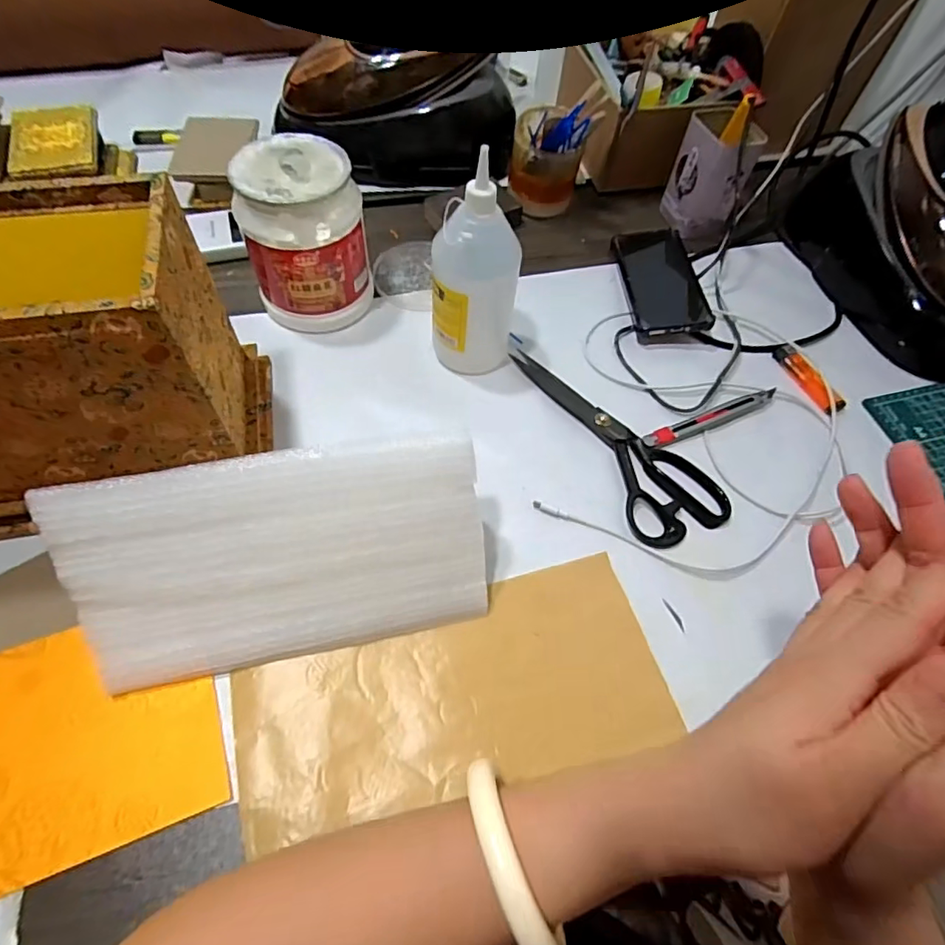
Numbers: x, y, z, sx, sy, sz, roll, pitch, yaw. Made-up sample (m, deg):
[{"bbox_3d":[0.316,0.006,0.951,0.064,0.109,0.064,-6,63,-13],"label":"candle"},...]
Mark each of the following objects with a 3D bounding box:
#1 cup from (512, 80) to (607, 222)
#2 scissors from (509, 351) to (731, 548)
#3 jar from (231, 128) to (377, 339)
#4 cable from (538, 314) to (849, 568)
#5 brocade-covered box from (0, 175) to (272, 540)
[{"bbox_3d":[0.091,-0.363,0.623,0.088,0.134,0.080,2,60,-3],"label":"cup"},{"bbox_3d":[0.137,-0.040,0.508,0.090,0.010,0.233,-22,64,-15],"label":"scissors"},{"bbox_3d":[-0.159,-0.226,0.523,0.108,0.139,0.110,2,60,-3],"label":"jar"},{"bbox_3d":[0.224,-0.053,0.516,0.258,0.017,0.310,19,61,7],"label":"cable"},{"bbox_3d":[-0.329,-0.069,0.383,0.304,0.195,0.137,-10,61,-9],"label":"brocade-covered box"}]

